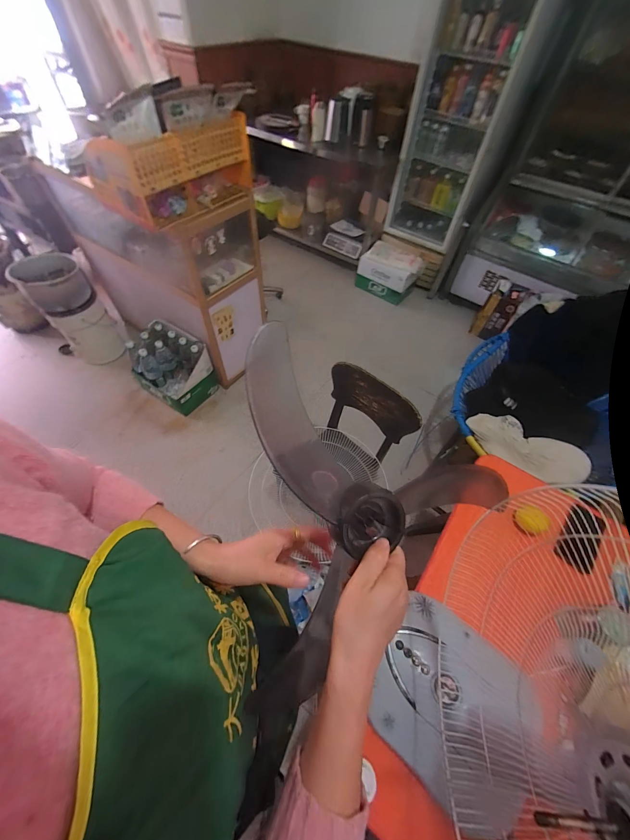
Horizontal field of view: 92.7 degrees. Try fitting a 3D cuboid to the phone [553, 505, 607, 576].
[{"bbox_3d":[0.619,0.275,0.700,0.067,0.008,0.138,25,75,37],"label":"phone"}]

